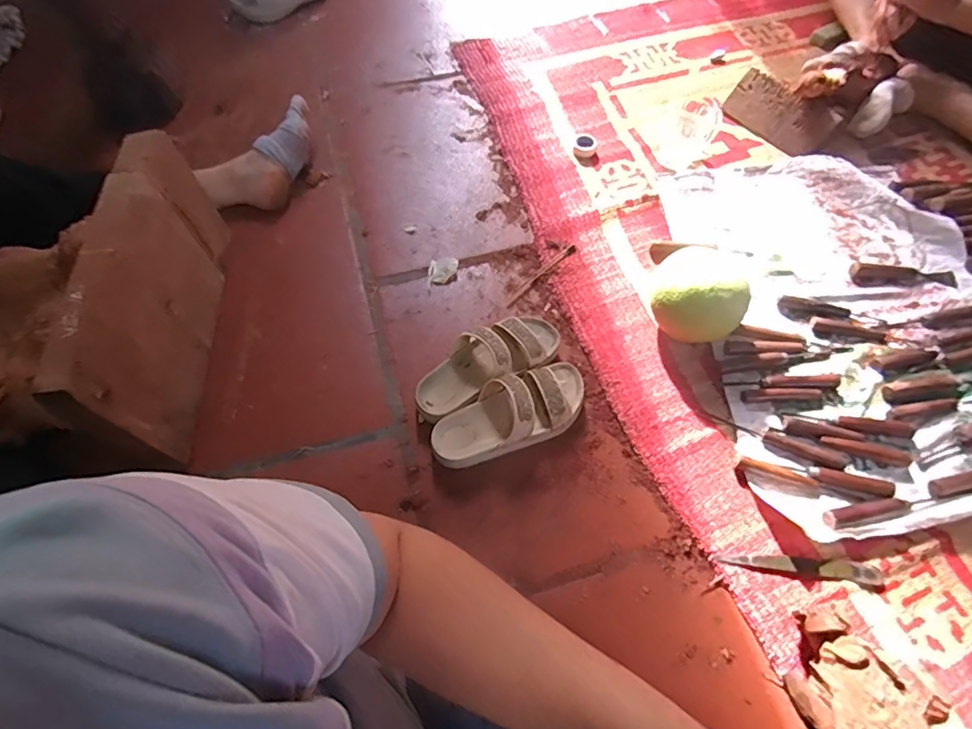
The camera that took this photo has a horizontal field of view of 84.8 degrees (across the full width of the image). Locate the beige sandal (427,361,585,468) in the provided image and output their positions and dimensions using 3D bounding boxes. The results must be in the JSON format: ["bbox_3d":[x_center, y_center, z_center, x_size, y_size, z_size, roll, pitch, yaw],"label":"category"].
[{"bbox_3d":[0.034,0.063,0.722,0.228,0.075,0.092,-21,63,-10],"label":"beige sandal"}]

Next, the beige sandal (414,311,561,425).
[{"bbox_3d":[0.000,-0.007,0.764,0.230,0.072,0.093,-30,65,-14],"label":"beige sandal"}]

